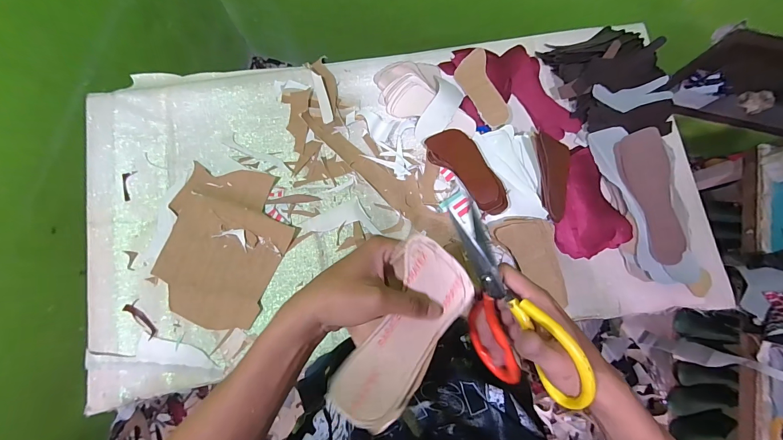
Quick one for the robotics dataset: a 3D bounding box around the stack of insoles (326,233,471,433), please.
[{"bbox_3d":[0.011,0.091,0.281,0.072,0.030,0.147,32,64,6],"label":"stack of insoles"}]

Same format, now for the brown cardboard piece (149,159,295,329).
[{"bbox_3d":[-0.325,0.046,0.659,0.228,0.006,0.298,14,79,2],"label":"brown cardboard piece"}]

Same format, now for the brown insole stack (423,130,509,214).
[{"bbox_3d":[0.154,-0.100,0.672,0.078,0.040,0.197,-39,81,-8],"label":"brown insole stack"}]

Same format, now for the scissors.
[{"bbox_3d":[0.109,0.077,0.317,0.015,0.122,0.188,-24,100,-33],"label":"scissors"}]

